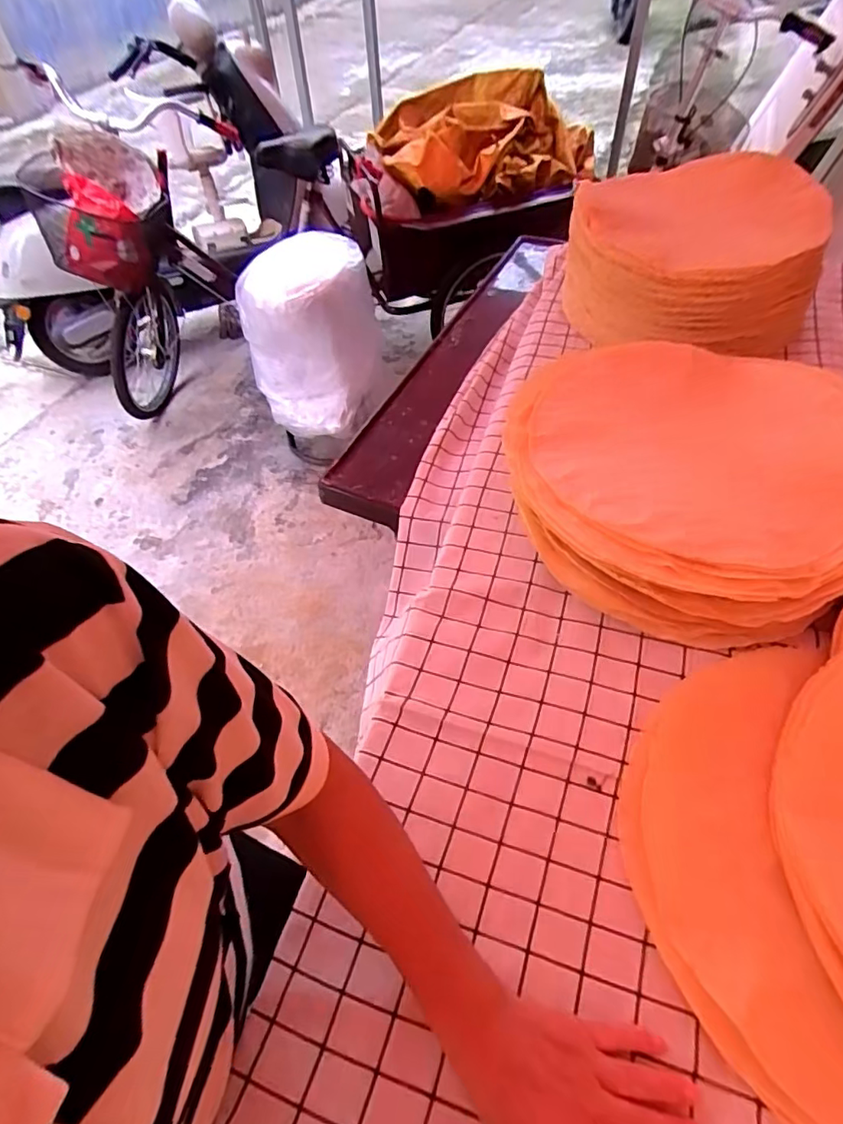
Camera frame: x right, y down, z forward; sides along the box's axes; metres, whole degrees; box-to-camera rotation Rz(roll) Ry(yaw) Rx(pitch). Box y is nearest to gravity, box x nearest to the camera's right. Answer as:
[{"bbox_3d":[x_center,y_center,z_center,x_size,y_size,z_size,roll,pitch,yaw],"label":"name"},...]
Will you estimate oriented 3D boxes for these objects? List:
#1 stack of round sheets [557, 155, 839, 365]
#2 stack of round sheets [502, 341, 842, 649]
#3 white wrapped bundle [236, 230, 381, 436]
[{"bbox_3d":[0.398,-0.477,0.841,0.343,0.167,0.319,5,53,9],"label":"stack of round sheets"},{"bbox_3d":[0.302,-0.102,0.631,0.367,0.118,0.404,-23,54,-12],"label":"stack of round sheets"},{"bbox_3d":[-0.342,-0.691,1.662,0.303,0.449,0.360,11,54,13],"label":"white wrapped bundle"}]

